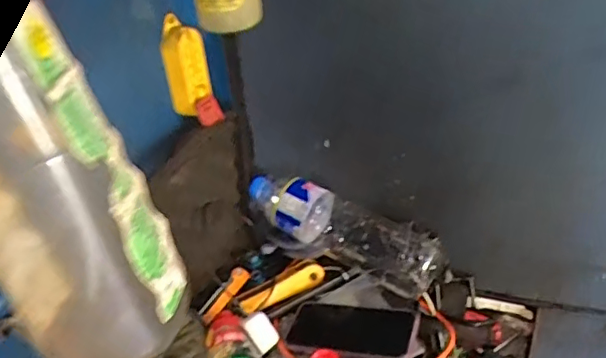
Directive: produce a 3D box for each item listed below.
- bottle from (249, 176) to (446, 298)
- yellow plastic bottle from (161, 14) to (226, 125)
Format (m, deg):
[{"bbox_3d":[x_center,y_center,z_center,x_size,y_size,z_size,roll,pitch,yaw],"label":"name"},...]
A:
[{"bbox_3d":[0.054,0.057,0.763,0.279,0.082,0.100,25,41,20],"label":"bottle"},{"bbox_3d":[-0.134,-0.127,0.667,0.053,0.125,0.032,-17,33,-17],"label":"yellow plastic bottle"}]

